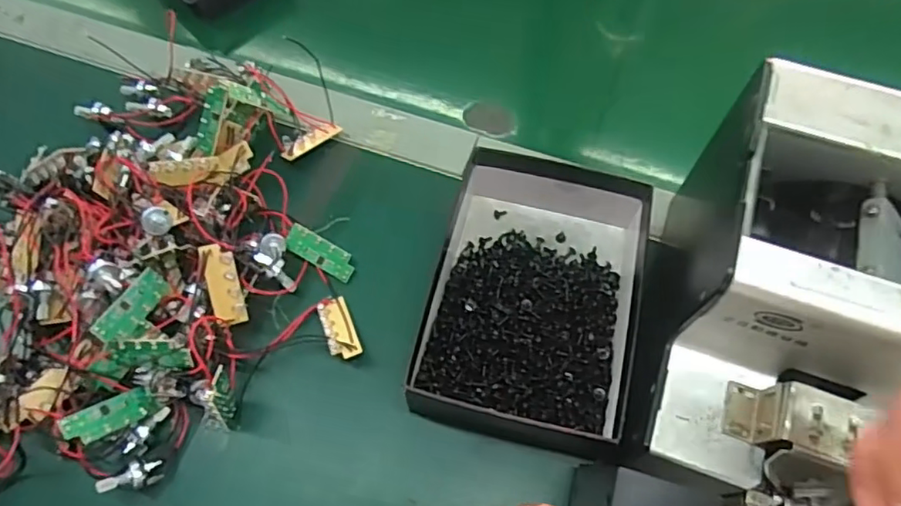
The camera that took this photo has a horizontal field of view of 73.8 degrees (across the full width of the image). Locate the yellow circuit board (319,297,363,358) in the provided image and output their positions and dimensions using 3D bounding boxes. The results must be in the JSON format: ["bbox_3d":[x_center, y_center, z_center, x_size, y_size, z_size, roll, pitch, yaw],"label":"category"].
[{"bbox_3d":[-0.067,0.044,0.362,0.020,0.005,0.046,-7,43,-27],"label":"yellow circuit board"}]

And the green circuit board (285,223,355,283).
[{"bbox_3d":[-0.083,0.000,0.385,0.048,0.004,0.018,30,77,4],"label":"green circuit board"}]

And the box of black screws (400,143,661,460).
[{"bbox_3d":[0.053,0.022,0.360,0.123,0.041,0.177,12,64,6],"label":"box of black screws"}]

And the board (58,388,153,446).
[{"bbox_3d":[-0.180,0.087,0.315,0.004,0.043,0.018,-18,94,34],"label":"board"}]

